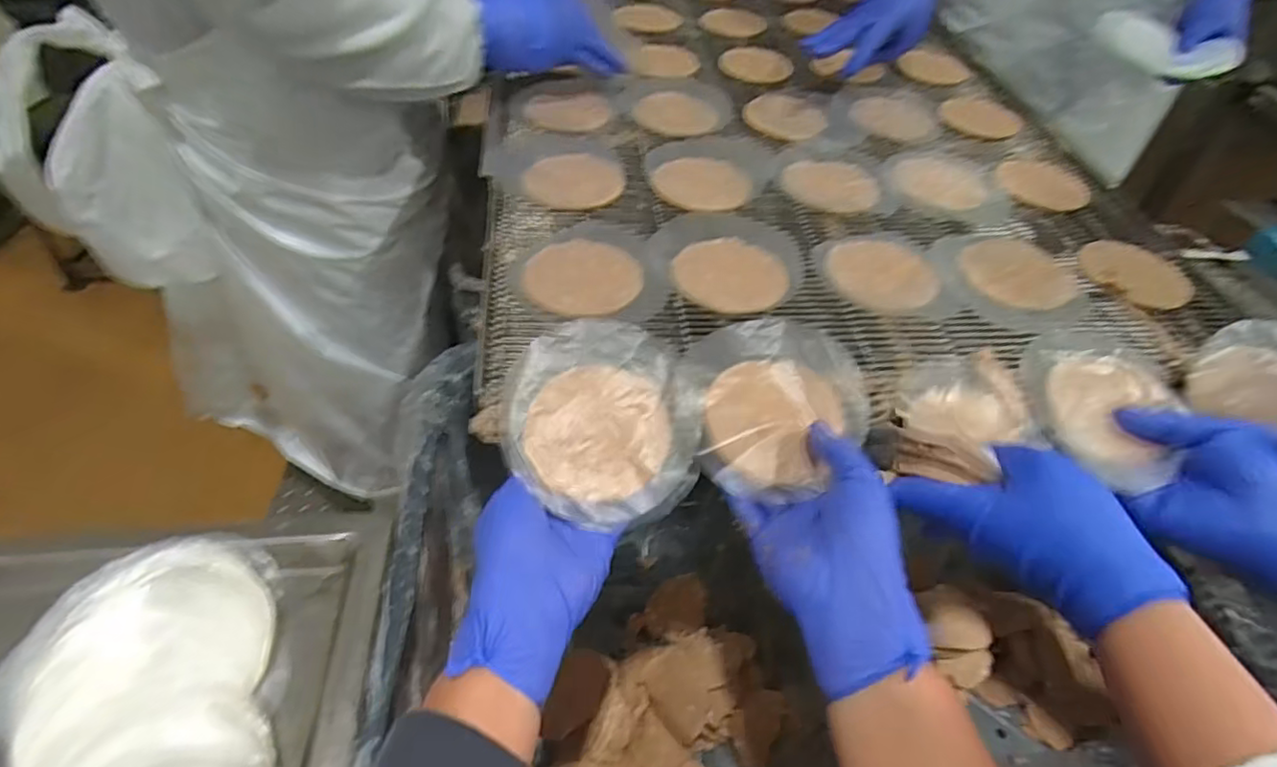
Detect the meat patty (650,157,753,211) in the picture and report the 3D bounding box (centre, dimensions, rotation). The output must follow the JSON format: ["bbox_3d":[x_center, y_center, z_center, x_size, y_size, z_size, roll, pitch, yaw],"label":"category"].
[{"bbox_3d":[0.058,-0.185,0.572,0.087,0.004,0.088,3,48,-3],"label":"meat patty"}]

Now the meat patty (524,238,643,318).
[{"bbox_3d":[-0.042,-0.080,0.469,0.088,0.005,0.081,3,48,-3],"label":"meat patty"}]

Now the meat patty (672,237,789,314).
[{"bbox_3d":[0.071,-0.085,0.481,0.084,0.005,0.081,5,48,-1],"label":"meat patty"}]

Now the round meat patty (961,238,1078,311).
[{"bbox_3d":[0.310,-0.091,0.508,0.083,0.004,0.083,3,48,-3],"label":"round meat patty"}]

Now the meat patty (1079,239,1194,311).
[{"bbox_3d":[0.417,-0.092,0.524,0.083,0.010,0.084,29,52,19],"label":"meat patty"}]

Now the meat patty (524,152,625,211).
[{"bbox_3d":[-0.056,-0.183,0.557,0.085,0.009,0.073,8,48,2],"label":"meat patty"}]

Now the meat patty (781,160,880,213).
[{"bbox_3d":[0.181,-0.187,0.585,0.088,0.006,0.065,15,48,8],"label":"meat patty"}]

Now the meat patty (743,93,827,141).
[{"bbox_3d":[0.159,-0.291,0.678,0.087,0.009,0.078,34,54,23],"label":"meat patty"}]

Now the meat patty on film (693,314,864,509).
[{"bbox_3d":[0.089,0.011,0.397,0.104,0.017,0.115,-2,68,-4],"label":"meat patty on film"}]

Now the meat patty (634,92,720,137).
[{"bbox_3d":[0.040,-0.284,0.654,0.086,0.014,0.069,8,48,2],"label":"meat patty"}]

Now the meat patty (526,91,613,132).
[{"bbox_3d":[-0.072,-0.282,0.646,0.085,0.010,0.069,-2,48,-8],"label":"meat patty"}]

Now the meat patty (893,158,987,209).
[{"bbox_3d":[0.288,-0.193,0.597,0.082,0.007,0.070,21,49,13],"label":"meat patty"}]

